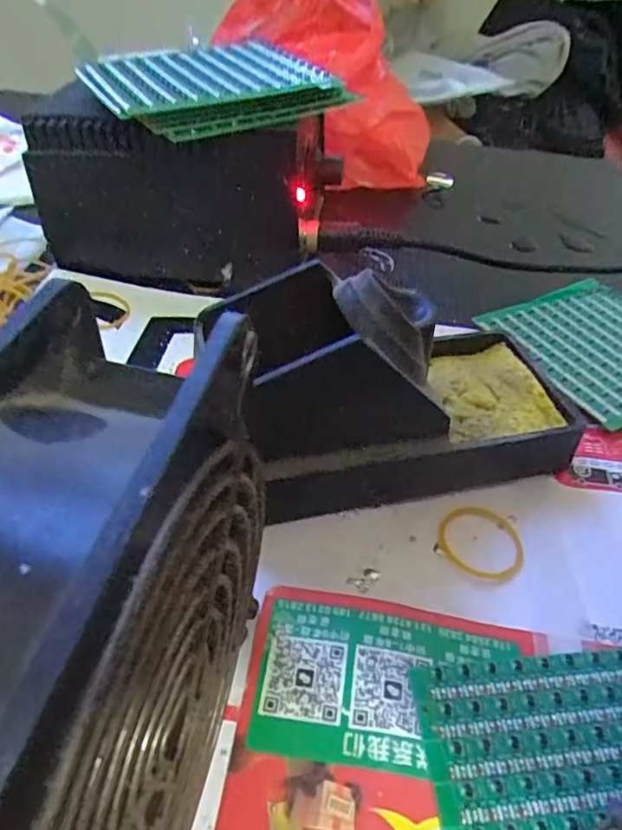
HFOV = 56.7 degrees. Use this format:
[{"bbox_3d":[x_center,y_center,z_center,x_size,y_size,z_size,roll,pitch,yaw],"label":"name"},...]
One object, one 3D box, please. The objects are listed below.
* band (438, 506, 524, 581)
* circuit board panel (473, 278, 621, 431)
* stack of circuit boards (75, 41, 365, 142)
[{"bbox_3d":[0.065,0.047,0.218,0.032,0.004,0.032,4,45,-3],"label":"band"},{"bbox_3d":[0.157,-0.039,0.308,0.106,0.004,0.096,-18,48,-23],"label":"circuit board panel"},{"bbox_3d":[-0.049,-0.166,0.283,0.108,0.014,0.095,-21,52,-19],"label":"stack of circuit boards"}]

